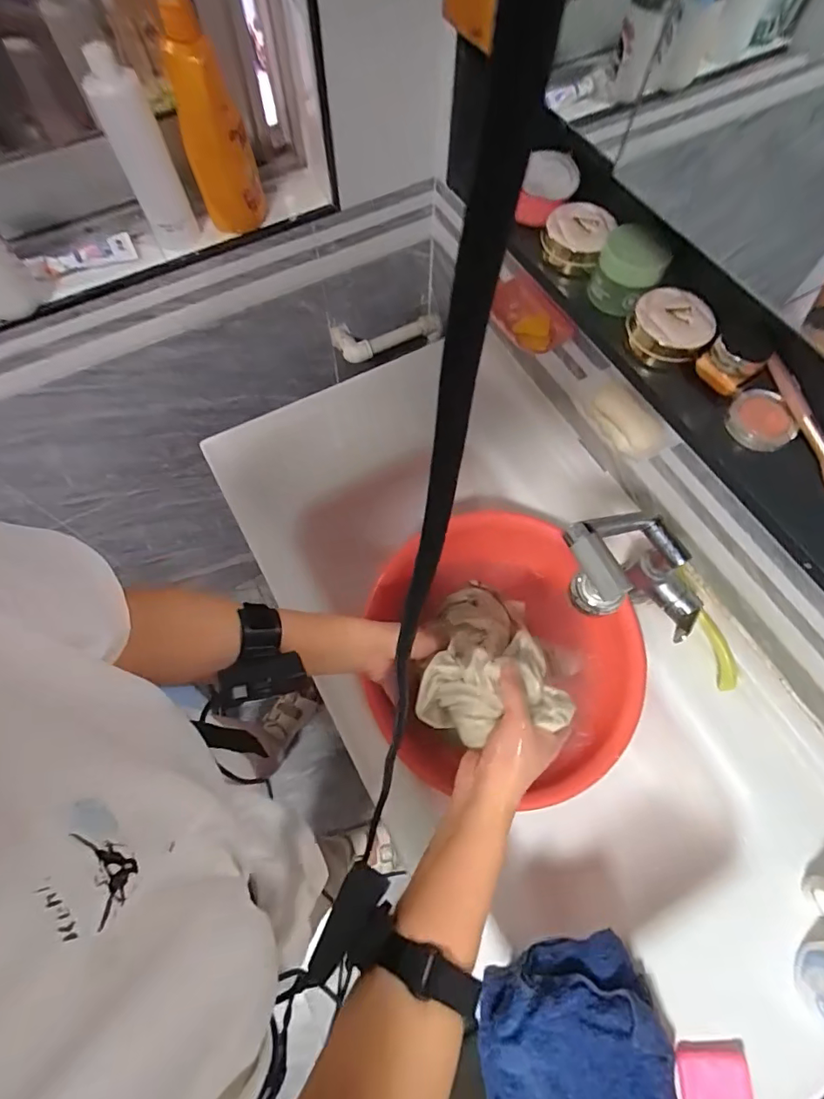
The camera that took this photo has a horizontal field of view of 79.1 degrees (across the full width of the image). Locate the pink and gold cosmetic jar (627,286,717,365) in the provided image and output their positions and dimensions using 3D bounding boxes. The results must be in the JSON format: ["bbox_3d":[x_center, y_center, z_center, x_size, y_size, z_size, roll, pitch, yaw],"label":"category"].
[{"bbox_3d":[0.245,-0.211,0.475,0.072,0.037,0.060,34,70,13],"label":"pink and gold cosmetic jar"}]

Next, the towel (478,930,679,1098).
[{"bbox_3d":[0.162,0.498,0.482,0.182,0.043,0.179,-5,67,-3],"label":"towel"}]

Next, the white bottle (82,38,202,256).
[{"bbox_3d":[-0.343,-0.499,0.645,0.066,0.225,0.072,-22,69,-10],"label":"white bottle"}]

